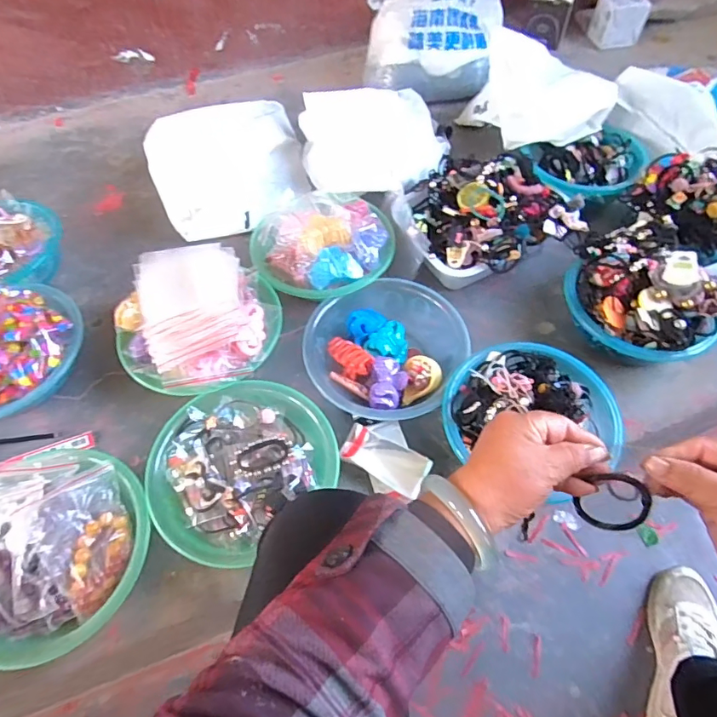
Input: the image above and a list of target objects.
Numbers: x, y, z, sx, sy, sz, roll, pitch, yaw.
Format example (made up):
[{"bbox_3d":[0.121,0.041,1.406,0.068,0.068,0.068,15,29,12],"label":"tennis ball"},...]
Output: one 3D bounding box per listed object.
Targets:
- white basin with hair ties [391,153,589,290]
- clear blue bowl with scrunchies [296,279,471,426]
[{"bbox_3d":[0.220,-0.248,0.840,0.299,0.120,0.234,-20,59,-10],"label":"white basin with hair ties"},{"bbox_3d":[0.041,-0.008,0.744,0.225,0.071,0.214,-1,58,1],"label":"clear blue bowl with scrunchies"}]

